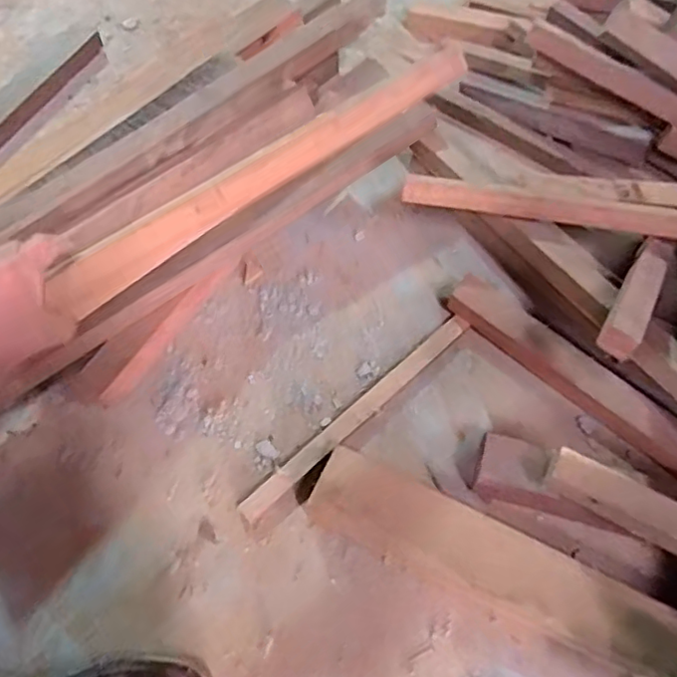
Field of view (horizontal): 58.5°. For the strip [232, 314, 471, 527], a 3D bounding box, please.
[{"bbox_3d":[0.029,0.087,0.727,0.359,0.010,0.027,-39,67,-21],"label":"strip"}]

